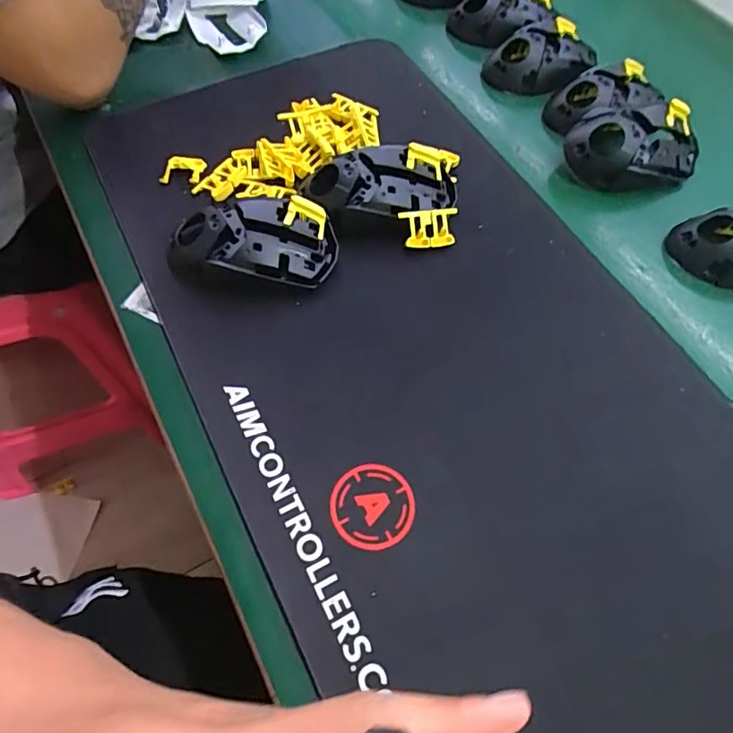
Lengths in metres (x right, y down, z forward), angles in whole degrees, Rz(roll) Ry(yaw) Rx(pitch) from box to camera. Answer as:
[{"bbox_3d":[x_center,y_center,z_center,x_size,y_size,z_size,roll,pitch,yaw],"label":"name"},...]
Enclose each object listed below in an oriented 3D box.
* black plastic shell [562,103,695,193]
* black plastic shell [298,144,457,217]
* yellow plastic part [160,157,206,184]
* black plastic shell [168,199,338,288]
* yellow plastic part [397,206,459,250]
[{"bbox_3d":[0.223,-0.181,0.439,0.111,0.057,0.057,6,63,-1],"label":"black plastic shell"},{"bbox_3d":[0.011,-0.133,0.387,0.110,0.027,0.055,-8,64,-8],"label":"black plastic shell"},{"bbox_3d":[-0.143,-0.153,0.406,0.030,0.010,0.020,10,63,1],"label":"yellow plastic part"},{"bbox_3d":[-0.079,-0.088,0.365,0.112,0.034,0.054,8,62,0],"label":"black plastic shell"},{"bbox_3d":[0.047,-0.101,0.382,0.042,0.006,0.027,-9,93,-9],"label":"yellow plastic part"}]

